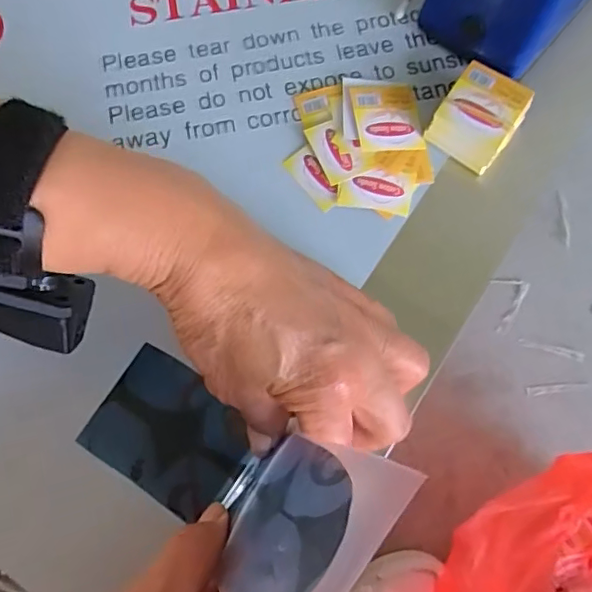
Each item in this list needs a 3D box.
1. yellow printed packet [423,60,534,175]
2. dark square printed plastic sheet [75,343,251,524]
[{"bbox_3d":[0.103,-0.100,0.320,0.041,0.024,0.047,34,76,10],"label":"yellow printed packet"},{"bbox_3d":[-0.062,0.069,0.283,0.076,0.004,0.058,32,76,9],"label":"dark square printed plastic sheet"}]

